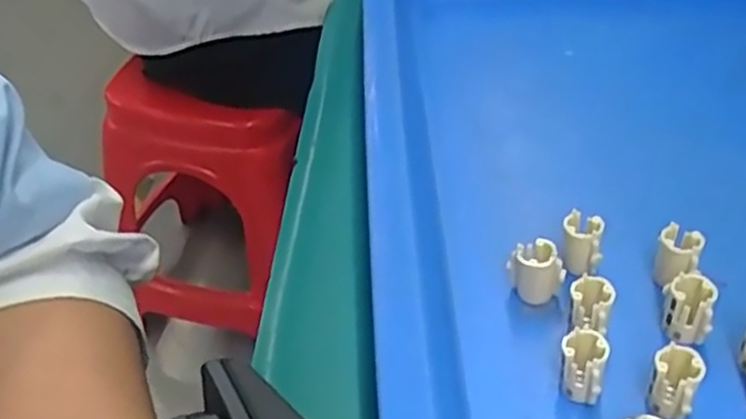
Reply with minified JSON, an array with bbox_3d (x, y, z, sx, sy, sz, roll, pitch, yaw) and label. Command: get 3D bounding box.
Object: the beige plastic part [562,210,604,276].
[{"bbox_3d":[0.077,0.013,0.274,0.014,0.021,0.011,8,41,9],"label":"beige plastic part"}]

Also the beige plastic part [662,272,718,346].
[{"bbox_3d":[0.105,0.033,0.250,0.015,0.018,0.015,11,41,12],"label":"beige plastic part"}]

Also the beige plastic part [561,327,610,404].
[{"bbox_3d":[0.067,0.051,0.239,0.014,0.024,0.012,17,43,19],"label":"beige plastic part"}]

